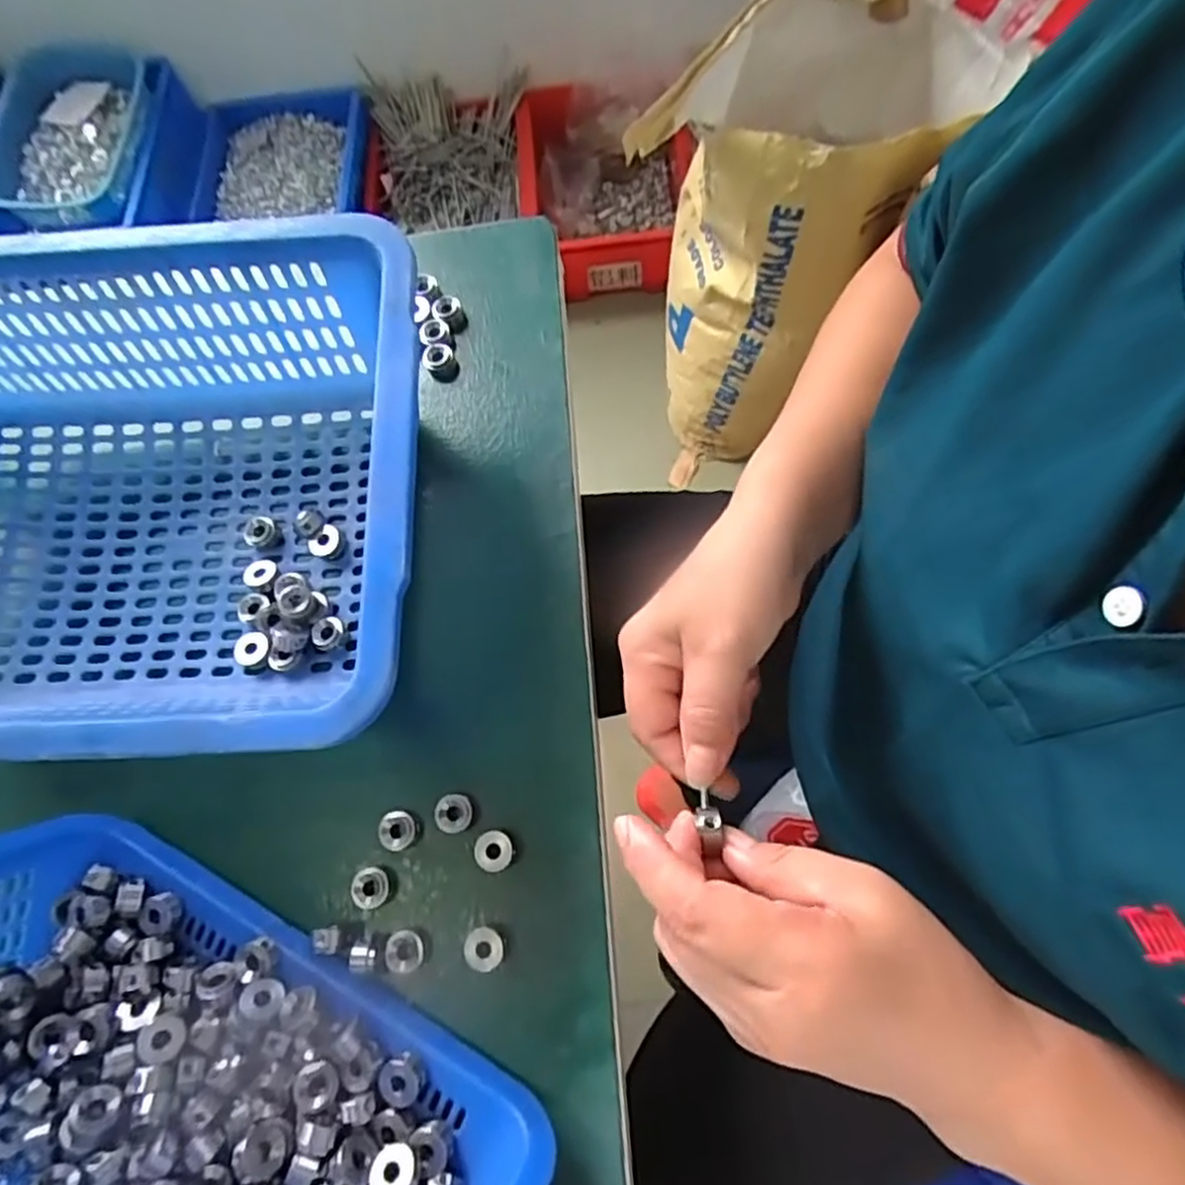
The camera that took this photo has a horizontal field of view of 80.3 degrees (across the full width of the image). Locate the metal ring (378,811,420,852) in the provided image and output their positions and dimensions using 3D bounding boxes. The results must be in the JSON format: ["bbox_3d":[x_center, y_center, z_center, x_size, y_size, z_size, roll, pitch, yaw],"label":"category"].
[{"bbox_3d":[-0.104,0.127,0.374,0.019,0.010,0.019,0,71,1],"label":"metal ring"}]

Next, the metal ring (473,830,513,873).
[{"bbox_3d":[-0.051,0.134,0.365,0.020,0.009,0.020,0,71,1],"label":"metal ring"}]

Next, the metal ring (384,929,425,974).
[{"bbox_3d":[-0.096,0.185,0.362,0.020,0.011,0.020,0,71,1],"label":"metal ring"}]

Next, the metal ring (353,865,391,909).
[{"bbox_3d":[-0.116,0.155,0.370,0.019,0.009,0.020,0,71,1],"label":"metal ring"}]

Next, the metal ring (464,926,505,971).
[{"bbox_3d":[-0.054,0.178,0.351,0.020,0.012,0.020,0,71,1],"label":"metal ring"}]

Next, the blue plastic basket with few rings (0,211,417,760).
[{"bbox_3d":[-0.258,-0.046,0.384,0.354,0.117,0.267,-3,75,4],"label":"blue plastic basket with few rings"}]

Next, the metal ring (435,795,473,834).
[{"bbox_3d":[-0.073,0.117,0.373,0.018,0.014,0.020,-5,71,0],"label":"metal ring"}]

